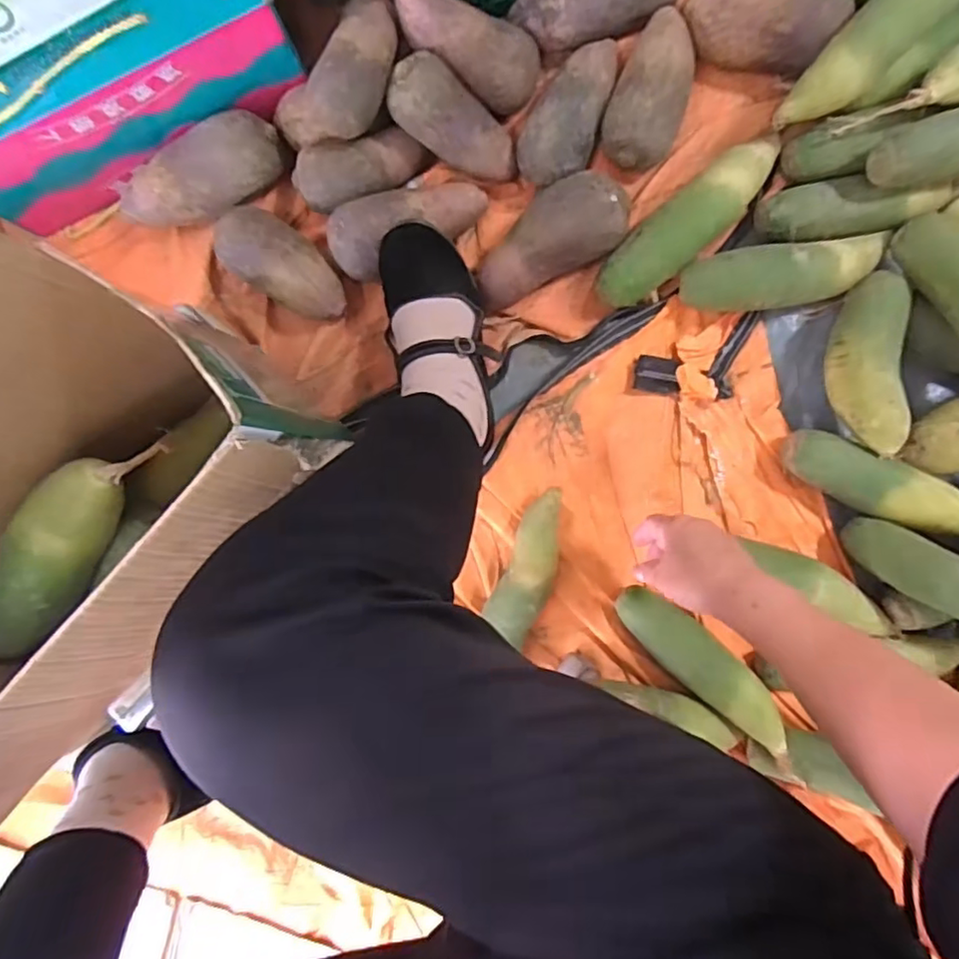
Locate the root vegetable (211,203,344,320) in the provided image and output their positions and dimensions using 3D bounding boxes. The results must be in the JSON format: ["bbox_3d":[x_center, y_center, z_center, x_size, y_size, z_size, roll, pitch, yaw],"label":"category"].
[{"bbox_3d":[-0.195,-0.215,0.615,0.139,0.063,0.070,32,94,2],"label":"root vegetable"}]

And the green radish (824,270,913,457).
[{"bbox_3d":[0.365,-0.109,0.575,0.063,0.048,0.166,-5,92,4],"label":"green radish"}]

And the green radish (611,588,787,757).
[{"bbox_3d":[0.222,0.181,0.612,0.199,0.052,0.051,40,94,1],"label":"green radish"}]

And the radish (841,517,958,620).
[{"bbox_3d":[0.422,0.094,0.560,0.180,0.050,0.054,34,96,27],"label":"radish"}]

